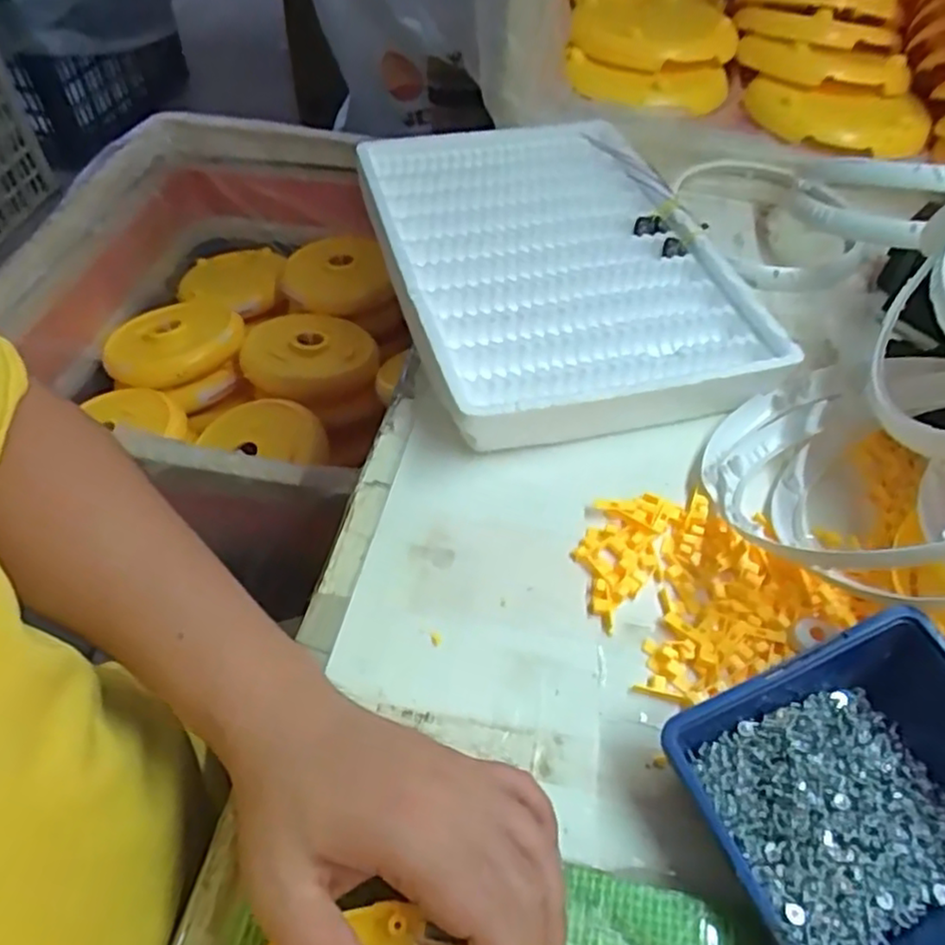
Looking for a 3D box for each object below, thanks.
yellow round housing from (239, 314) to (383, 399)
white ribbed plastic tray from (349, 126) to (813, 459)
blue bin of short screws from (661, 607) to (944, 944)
[{"bbox_3d":[-0.229,-0.166,0.950,0.164,0.039,0.169,1,52,-2],"label":"yellow round housing"},{"bbox_3d":[0.061,-0.173,0.553,0.255,0.044,0.356,-14,52,-9],"label":"white ribbed plastic tray"},{"bbox_3d":[0.174,0.142,0.302,0.147,0.052,0.123,-17,57,-14],"label":"blue bin of short screws"}]

